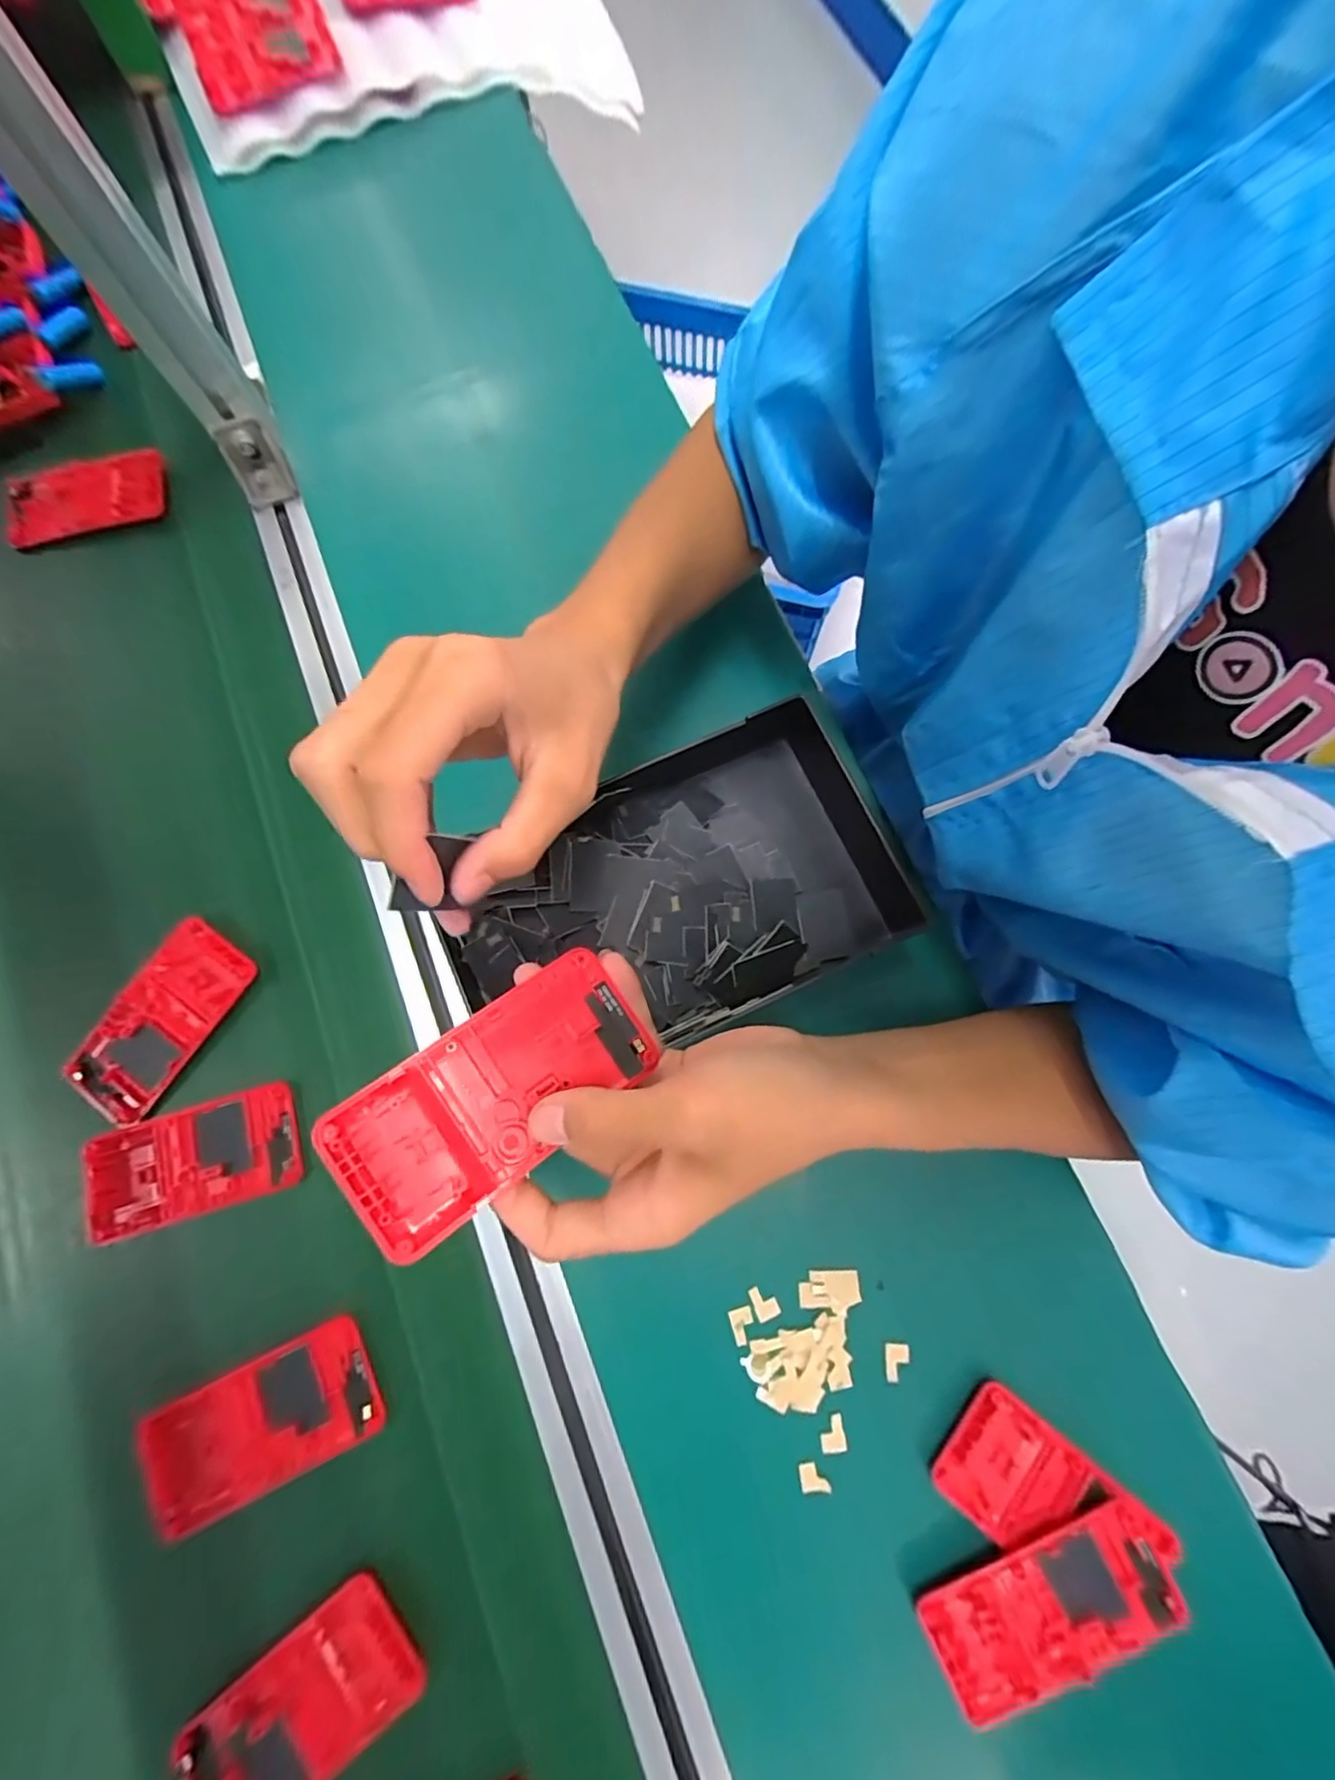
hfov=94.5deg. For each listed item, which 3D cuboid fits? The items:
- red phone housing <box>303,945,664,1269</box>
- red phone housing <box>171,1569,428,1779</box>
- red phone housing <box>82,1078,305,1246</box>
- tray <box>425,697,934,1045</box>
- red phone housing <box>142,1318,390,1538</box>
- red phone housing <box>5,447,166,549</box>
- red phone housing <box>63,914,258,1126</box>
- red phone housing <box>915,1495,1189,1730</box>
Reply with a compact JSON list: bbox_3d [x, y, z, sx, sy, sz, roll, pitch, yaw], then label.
[{"bbox_3d":[-0.066,0.078,0.242,0.121,0.015,0.059,-36,78,-21],"label":"red phone housing"},{"bbox_3d":[-0.186,0.415,0.310,0.123,0.012,0.060,-39,79,-7],"label":"red phone housing"},{"bbox_3d":[-0.284,0.162,0.370,0.121,0.010,0.062,-17,77,-2],"label":"red phone housing"},{"bbox_3d":[0.012,-0.006,0.371,0.274,0.036,0.164,-22,75,-16],"label":"tray"},{"bbox_3d":[-0.226,0.294,0.340,0.125,0.012,0.062,-25,77,-4],"label":"red phone housing"},{"bbox_3d":[-0.457,-0.304,0.480,0.123,0.013,0.066,-17,77,-2],"label":"red phone housing"},{"bbox_3d":[-0.319,0.082,0.387,0.060,0.011,0.123,34,80,9],"label":"red phone housing"},{"bbox_3d":[0.192,0.360,0.308,0.122,0.014,0.058,-27,77,-5],"label":"red phone housing"}]

